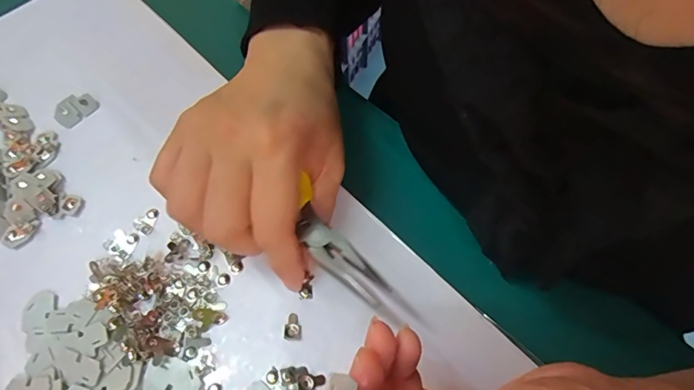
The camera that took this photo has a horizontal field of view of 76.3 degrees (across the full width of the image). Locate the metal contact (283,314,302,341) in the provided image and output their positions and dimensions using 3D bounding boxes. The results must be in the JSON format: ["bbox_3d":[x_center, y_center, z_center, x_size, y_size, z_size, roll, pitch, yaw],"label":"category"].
[{"bbox_3d":[-0.028,0.069,0.230,0.009,0.004,0.014,5,62,7],"label":"metal contact"}]

